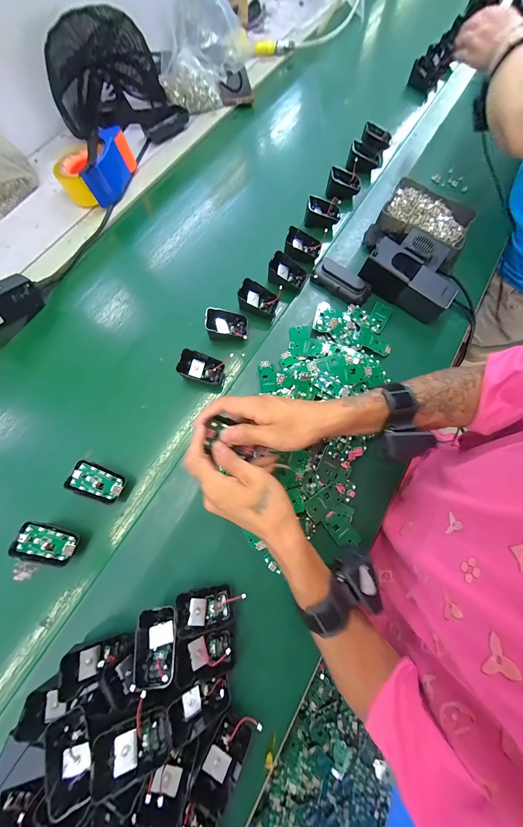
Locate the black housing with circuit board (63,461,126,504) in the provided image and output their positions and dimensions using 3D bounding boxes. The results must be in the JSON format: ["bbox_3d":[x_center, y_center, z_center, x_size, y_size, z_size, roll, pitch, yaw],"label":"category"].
[{"bbox_3d":[-0.228,0.096,0.373,0.069,0.020,0.043,24,73,-10],"label":"black housing with circuit board"}]

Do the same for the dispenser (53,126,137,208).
[{"bbox_3d":[-0.337,-0.491,0.536,0.107,0.072,0.141,22,73,6],"label":"dispenser"}]

